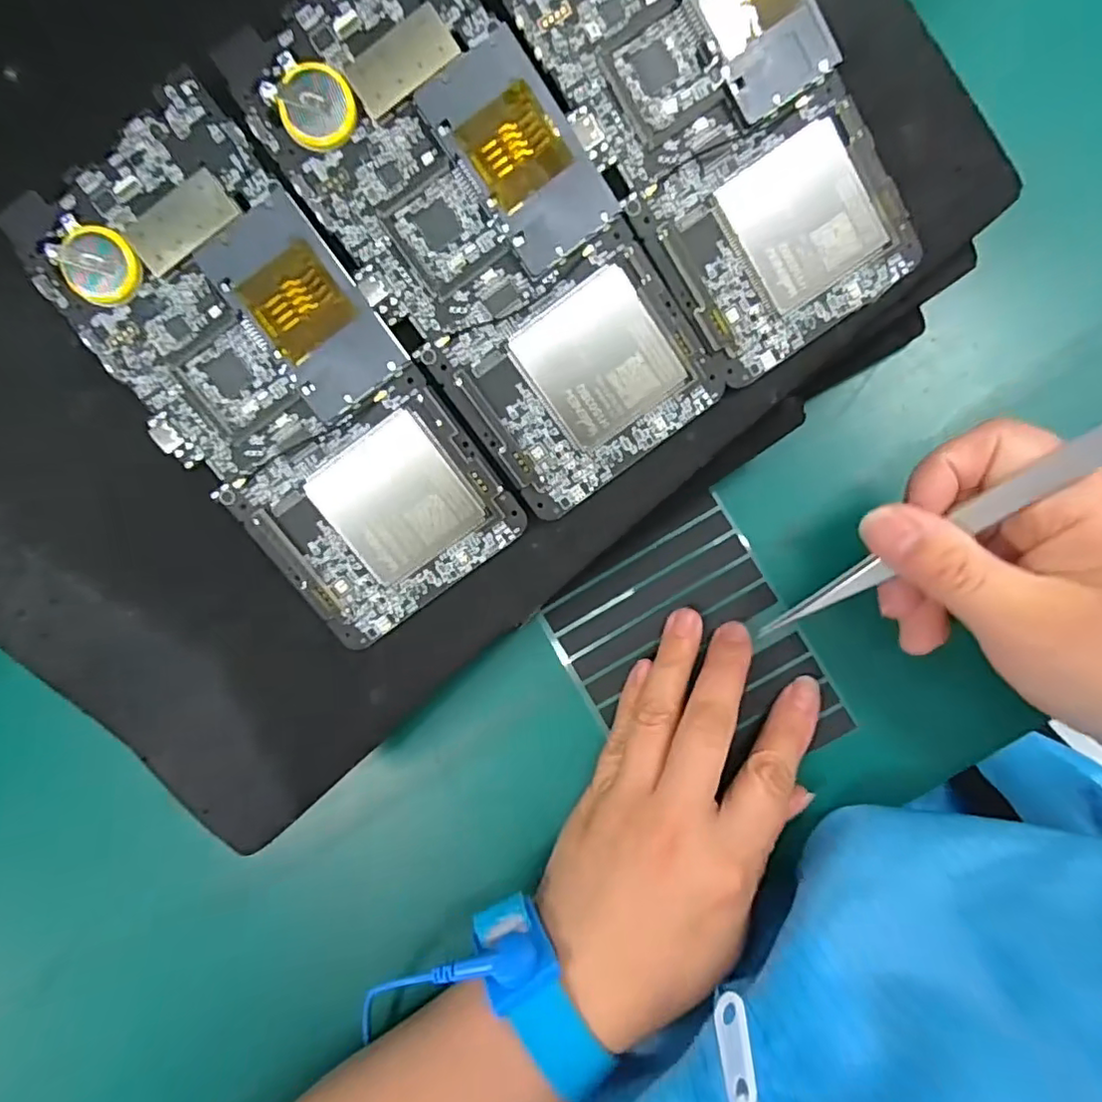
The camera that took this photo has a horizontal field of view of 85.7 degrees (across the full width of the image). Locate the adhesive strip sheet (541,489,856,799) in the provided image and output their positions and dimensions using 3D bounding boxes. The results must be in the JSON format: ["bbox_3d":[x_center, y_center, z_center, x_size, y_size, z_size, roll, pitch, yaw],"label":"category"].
[{"bbox_3d":[0.060,0.046,0.259,0.092,0.009,0.110,-31,82,6],"label":"adhesive strip sheet"}]

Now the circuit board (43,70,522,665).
[{"bbox_3d":[-0.078,-0.046,0.176,0.071,0.007,0.148,-34,103,4],"label":"circuit board"}]

